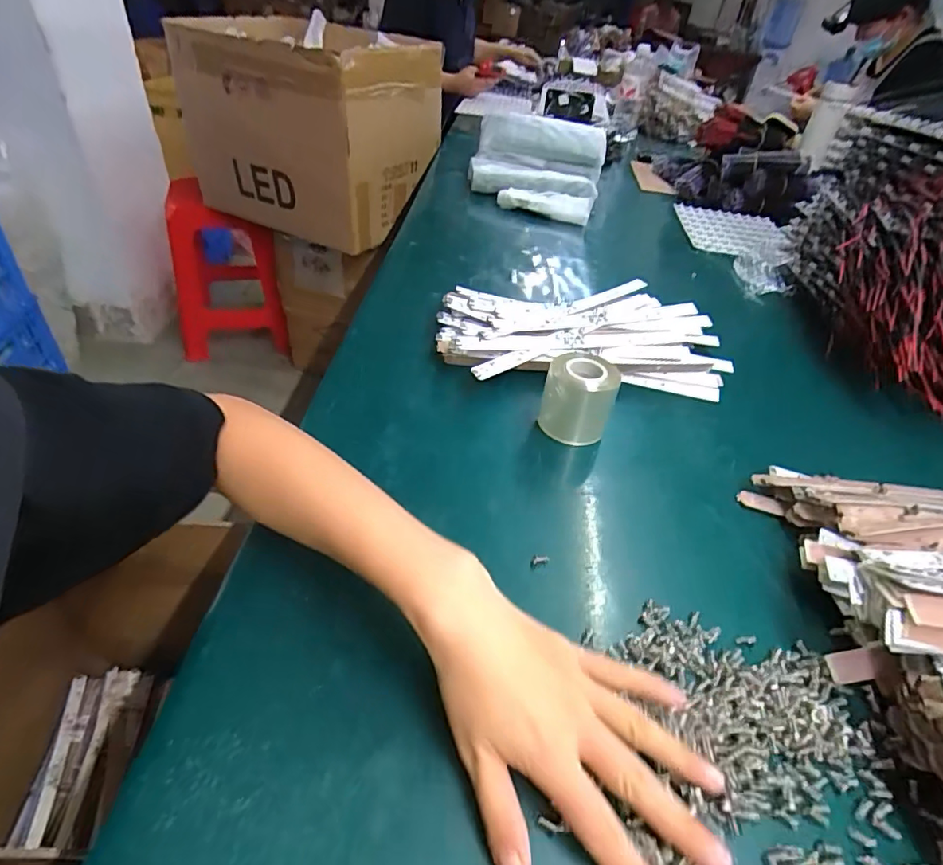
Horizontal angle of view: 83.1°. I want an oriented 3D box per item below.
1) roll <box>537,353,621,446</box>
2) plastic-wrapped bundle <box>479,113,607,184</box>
[{"bbox_3d":[0.095,-0.027,0.488,0.060,0.072,0.060,4,40,-4],"label":"roll"},{"bbox_3d":[0.145,-0.588,1.082,0.253,0.073,0.109,14,40,8],"label":"plastic-wrapped bundle"}]

